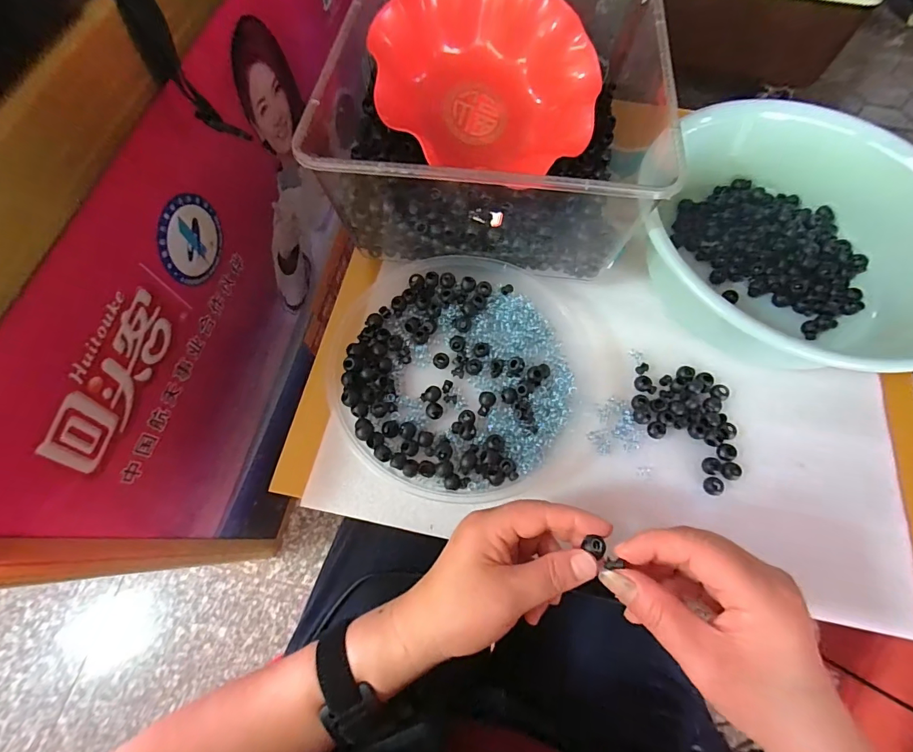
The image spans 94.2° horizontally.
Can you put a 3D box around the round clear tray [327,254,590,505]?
[{"bbox_3d":[0.005,-0.009,0.398,0.230,0.030,0.232,0,68,0],"label":"round clear tray"}]

